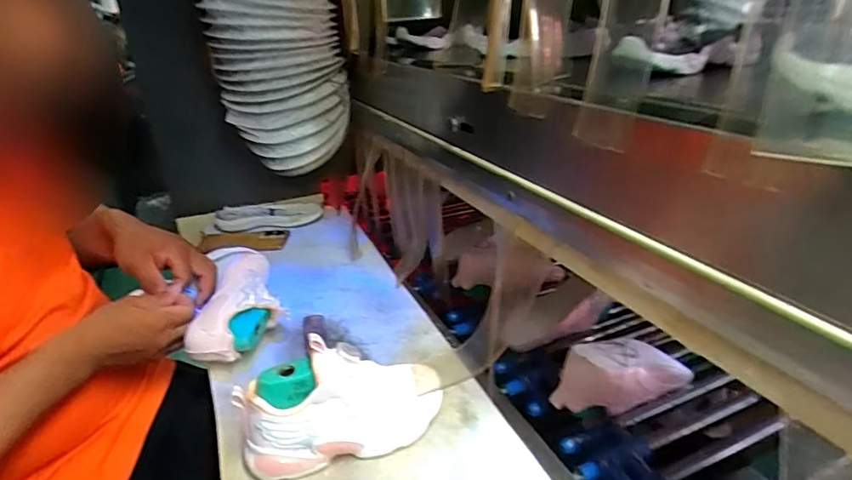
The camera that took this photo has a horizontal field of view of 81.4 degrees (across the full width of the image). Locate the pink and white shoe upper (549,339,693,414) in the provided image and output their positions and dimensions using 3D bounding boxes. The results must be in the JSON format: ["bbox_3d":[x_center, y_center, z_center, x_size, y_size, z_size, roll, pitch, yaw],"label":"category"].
[{"bbox_3d":[0.236,0.159,0.598,0.194,0.069,0.066,0,22,-26],"label":"pink and white shoe upper"}]

